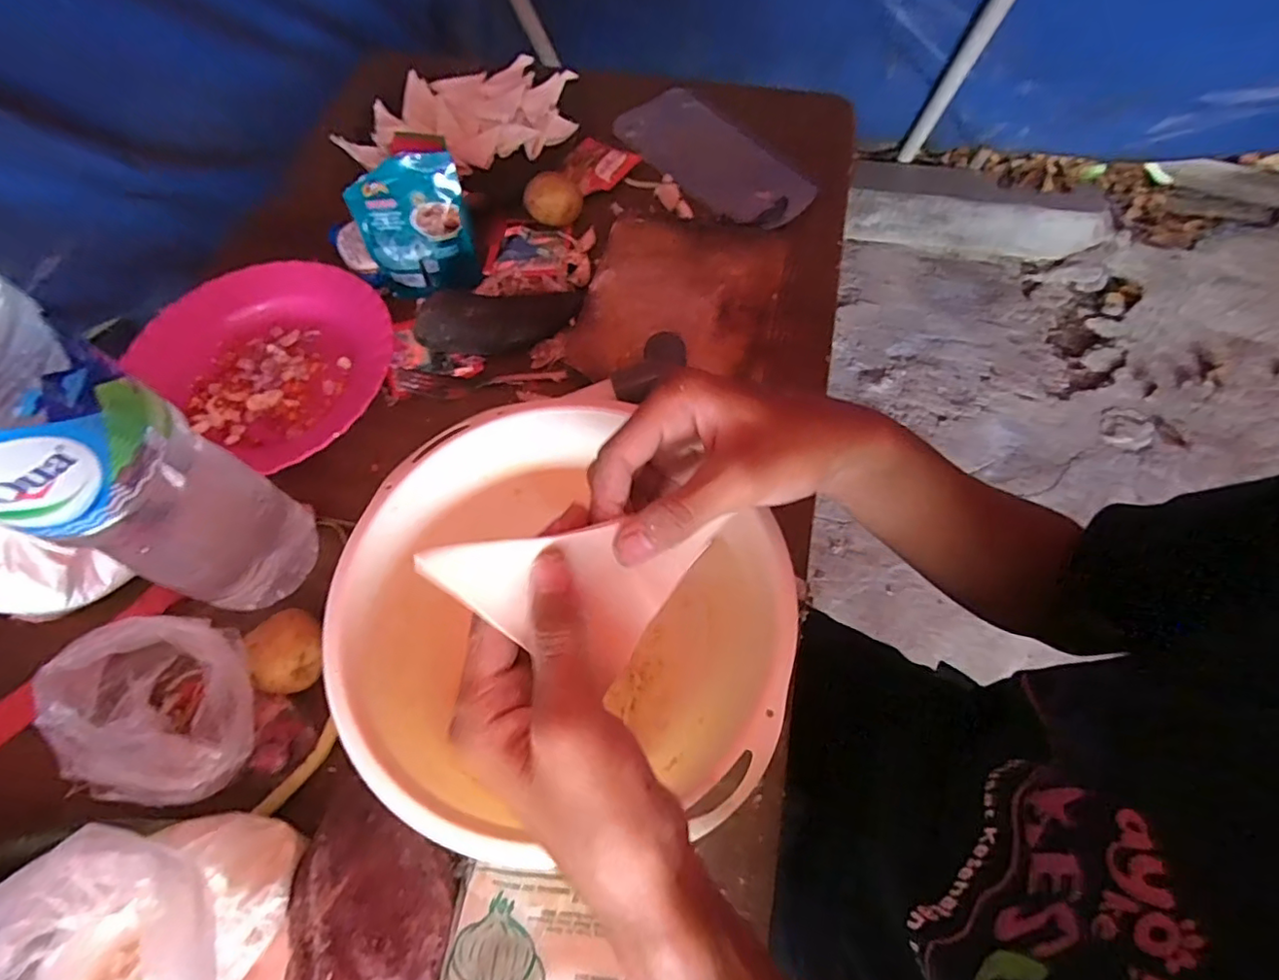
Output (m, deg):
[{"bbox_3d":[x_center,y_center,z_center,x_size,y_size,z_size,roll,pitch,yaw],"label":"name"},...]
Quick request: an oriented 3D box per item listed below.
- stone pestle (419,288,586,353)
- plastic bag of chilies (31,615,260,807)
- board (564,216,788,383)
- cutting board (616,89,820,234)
[{"bbox_3d":[-0.116,-0.146,0.484,0.141,0.038,0.045,-17,62,-5],"label":"stone pestle"},{"bbox_3d":[-0.269,0.124,0.334,0.092,0.074,0.105,-16,62,-5],"label":"plastic bag of chilies"},{"bbox_3d":[0.034,-0.165,0.509,0.159,0.013,0.195,14,65,7],"label":"board"},{"bbox_3d":[0.079,-0.344,0.596,0.105,0.010,0.229,-34,65,-14],"label":"cutting board"}]

